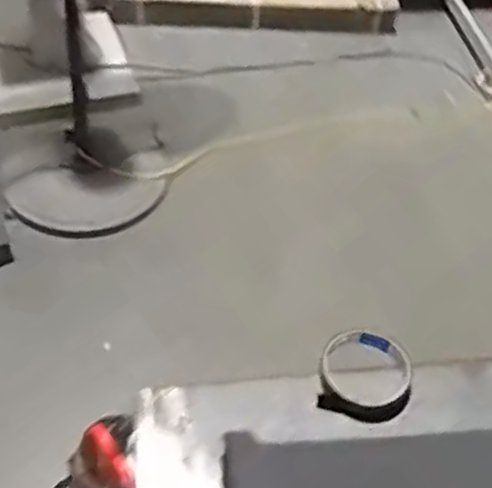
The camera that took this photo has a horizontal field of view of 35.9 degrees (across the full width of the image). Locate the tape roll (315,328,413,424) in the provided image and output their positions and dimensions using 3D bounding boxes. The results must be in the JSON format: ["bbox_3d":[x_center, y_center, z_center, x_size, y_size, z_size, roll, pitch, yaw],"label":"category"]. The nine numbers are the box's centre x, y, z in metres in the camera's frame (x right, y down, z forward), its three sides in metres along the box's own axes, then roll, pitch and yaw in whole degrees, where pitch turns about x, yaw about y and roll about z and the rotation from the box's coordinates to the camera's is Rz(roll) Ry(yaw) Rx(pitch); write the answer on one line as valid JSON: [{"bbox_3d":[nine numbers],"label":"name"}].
[{"bbox_3d":[0.112,0.121,0.713,0.083,0.016,0.096,8,47,3],"label":"tape roll"}]

